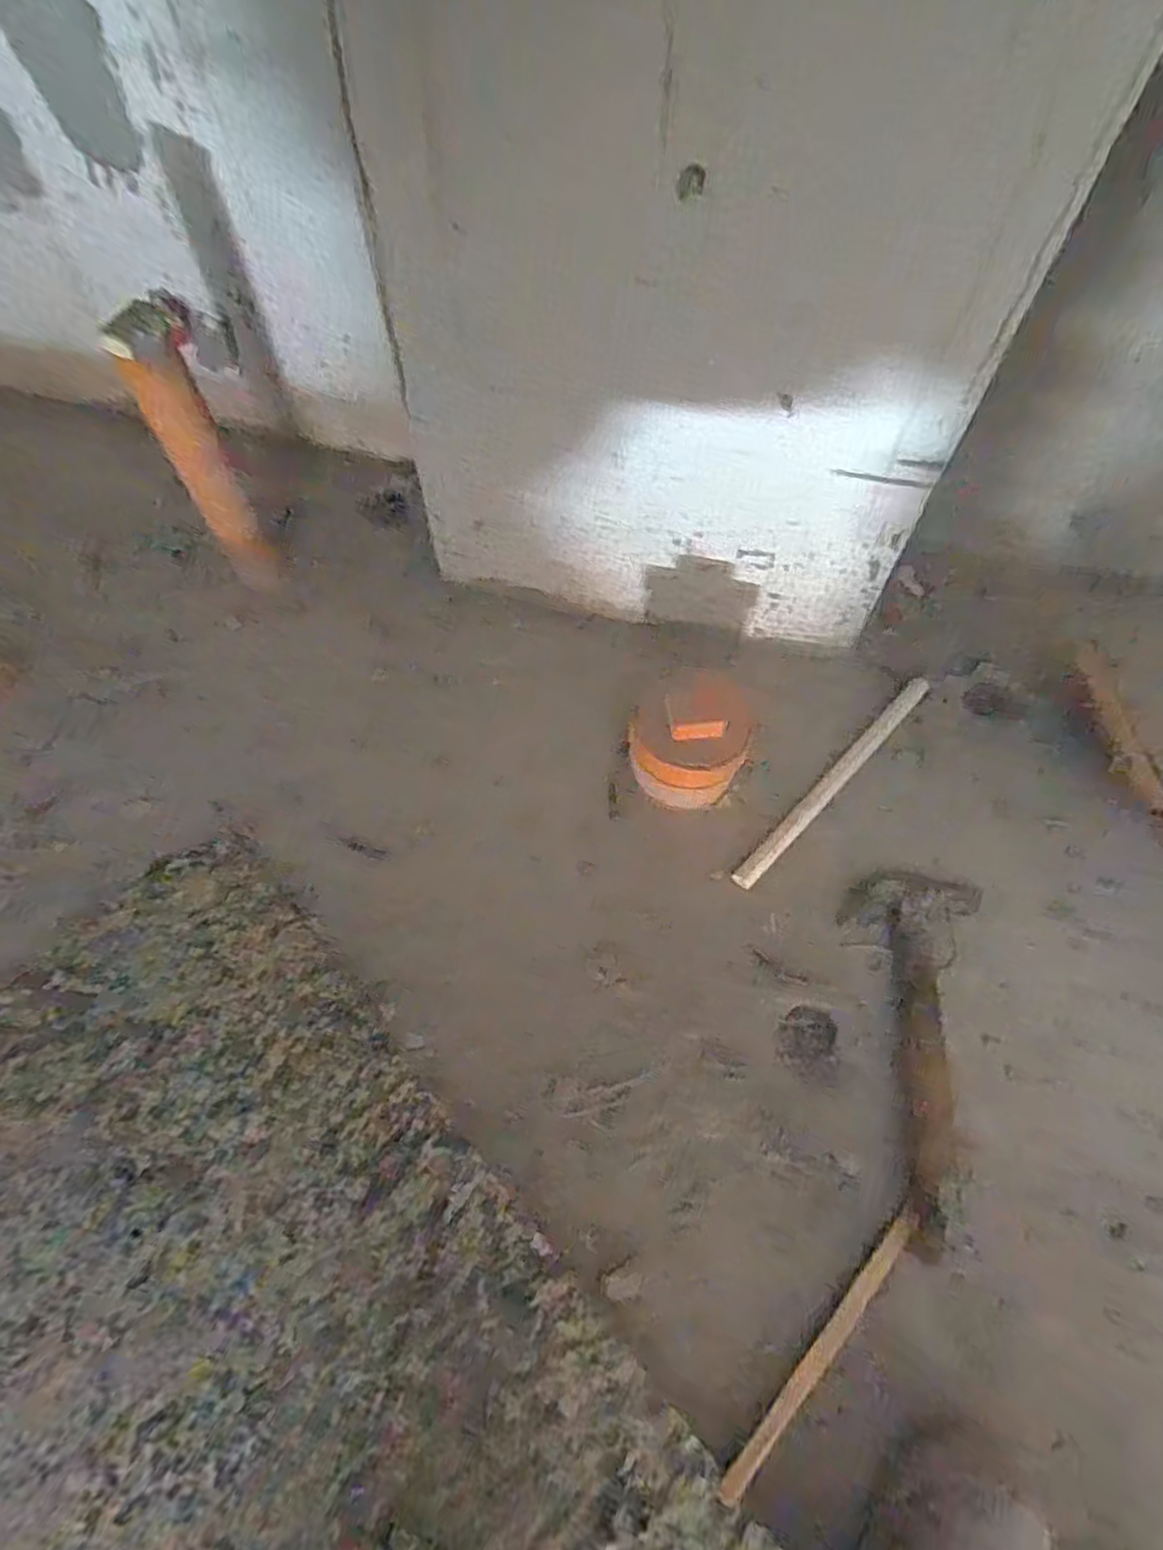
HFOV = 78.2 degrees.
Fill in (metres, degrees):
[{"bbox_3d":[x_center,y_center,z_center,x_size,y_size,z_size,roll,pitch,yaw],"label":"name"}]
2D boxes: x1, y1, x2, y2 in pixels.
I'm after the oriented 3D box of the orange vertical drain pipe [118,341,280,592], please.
[{"bbox_3d":[-0.387,-0.302,0.759,0.059,0.277,0.046,-29,66,-15],"label":"orange vertical drain pipe"}]

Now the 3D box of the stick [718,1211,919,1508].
[{"bbox_3d":[0.181,0.425,0.530,0.231,0.007,0.016,-40,64,-22],"label":"stick"}]

